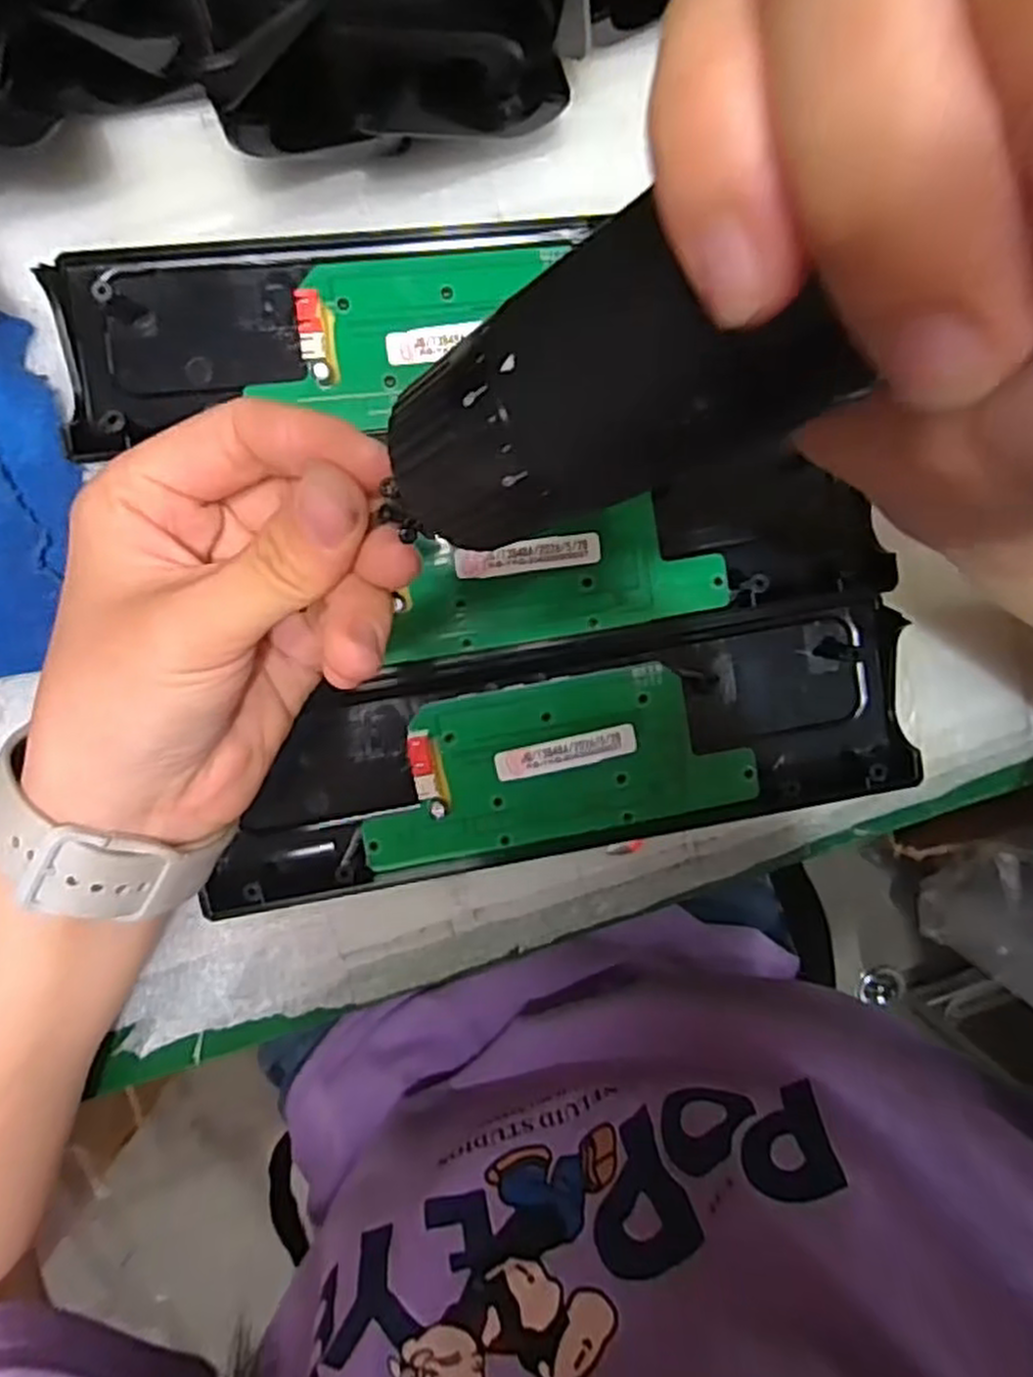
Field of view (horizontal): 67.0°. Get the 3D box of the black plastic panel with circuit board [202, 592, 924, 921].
[{"bbox_3d":[0.019,0.023,0.267,0.238,0.028,0.069,-11,96,-2],"label":"black plastic panel with circuit board"}]

